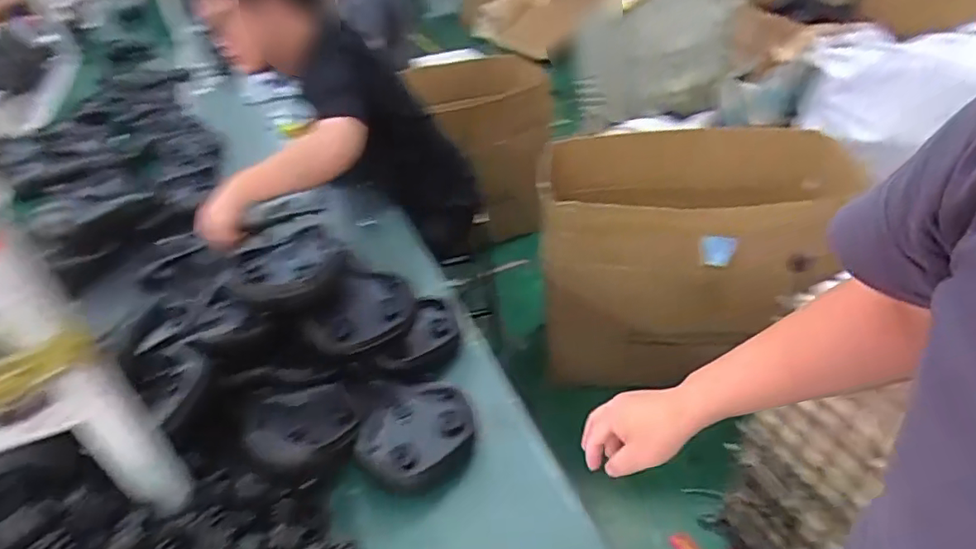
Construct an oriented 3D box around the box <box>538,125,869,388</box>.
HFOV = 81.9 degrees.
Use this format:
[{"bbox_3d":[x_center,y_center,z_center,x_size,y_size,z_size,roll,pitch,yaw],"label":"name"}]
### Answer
[{"bbox_3d":[0.552,-0.033,1.689,0.760,0.677,0.331,-5,38,0],"label":"box"}]

